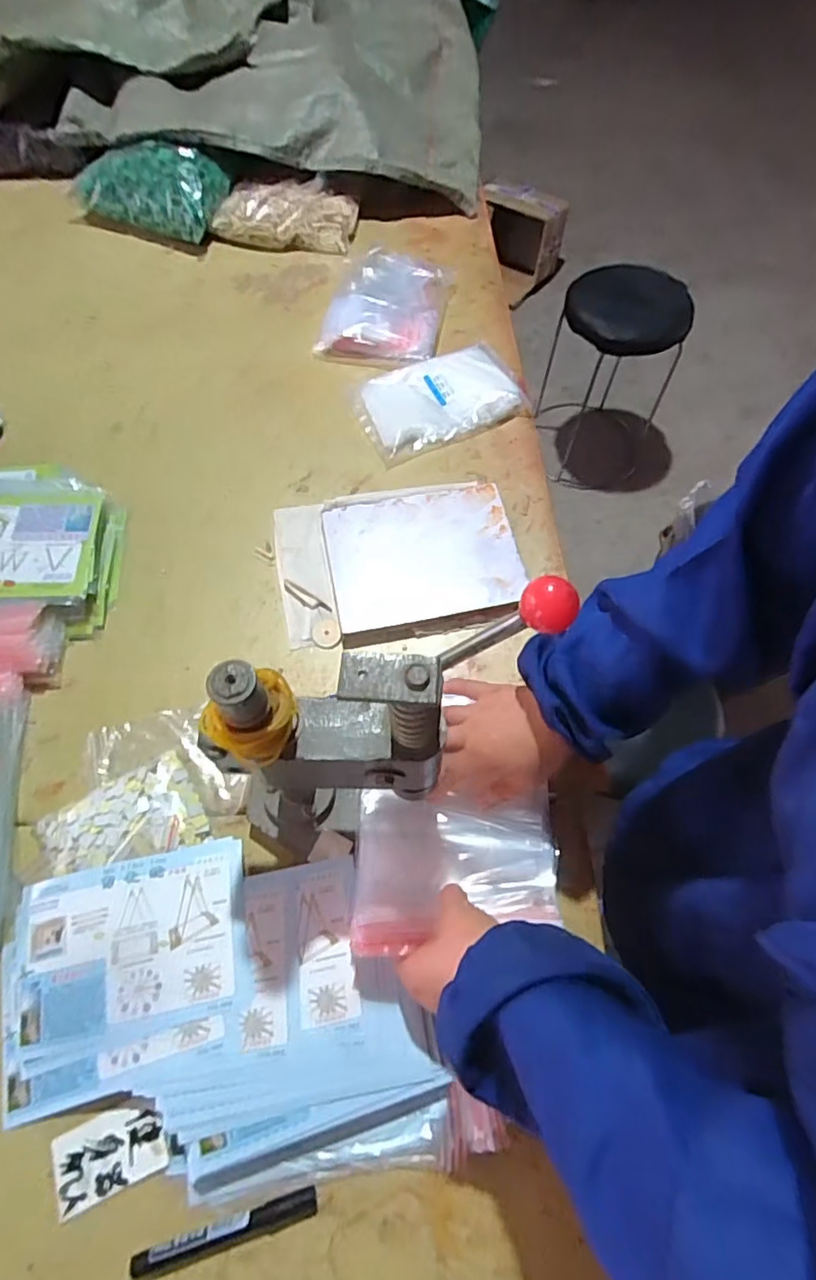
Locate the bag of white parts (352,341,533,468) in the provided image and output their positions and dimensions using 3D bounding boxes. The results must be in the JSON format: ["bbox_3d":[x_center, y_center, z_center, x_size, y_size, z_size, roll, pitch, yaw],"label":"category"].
[{"bbox_3d":[0.050,-0.358,0.864,0.245,0.026,0.153,-21,65,-12],"label":"bag of white parts"}]

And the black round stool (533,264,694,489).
[{"bbox_3d":[0.522,-0.676,1.587,0.325,0.486,0.298,1,62,-1],"label":"black round stool"}]

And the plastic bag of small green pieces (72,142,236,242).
[{"bbox_3d":[-0.448,-0.778,1.026,0.256,0.098,0.125,17,63,7],"label":"plastic bag of small green pieces"}]

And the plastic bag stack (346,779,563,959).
[{"bbox_3d":[0.042,0.195,0.511,0.171,0.053,0.130,2,62,-1],"label":"plastic bag stack"}]

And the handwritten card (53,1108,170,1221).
[{"bbox_3d":[-0.237,0.408,0.474,0.084,0.007,0.052,-20,65,-12],"label":"handwritten card"}]

